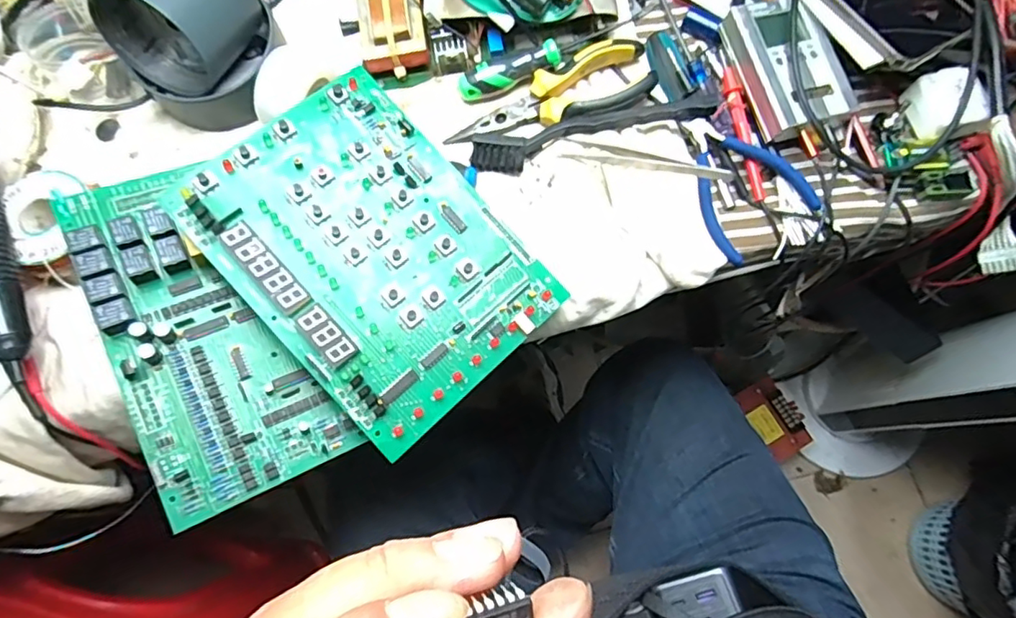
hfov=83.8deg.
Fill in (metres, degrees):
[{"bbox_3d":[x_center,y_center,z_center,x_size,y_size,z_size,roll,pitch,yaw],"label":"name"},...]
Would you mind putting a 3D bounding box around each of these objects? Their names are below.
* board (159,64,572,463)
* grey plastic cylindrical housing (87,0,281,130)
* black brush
[{"bbox_3d":[-0.084,-0.038,0.364,0.157,0.008,0.209,-42,89,-17],"label":"board"},{"bbox_3d":[-0.225,-0.194,0.390,0.092,0.112,0.089,0,75,-1],"label":"grey plastic cylindrical housing"},{"bbox_3d":[0.066,-0.134,0.415,0.186,0.026,0.028,-14,76,-5],"label":"black brush"}]

